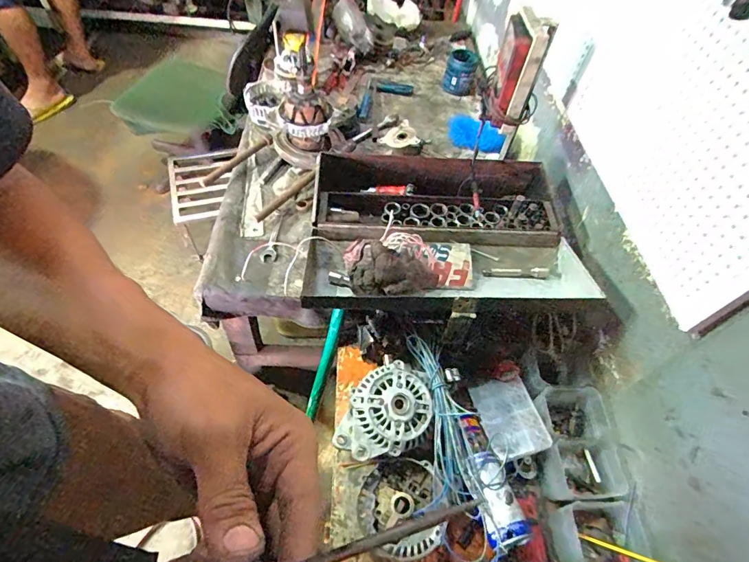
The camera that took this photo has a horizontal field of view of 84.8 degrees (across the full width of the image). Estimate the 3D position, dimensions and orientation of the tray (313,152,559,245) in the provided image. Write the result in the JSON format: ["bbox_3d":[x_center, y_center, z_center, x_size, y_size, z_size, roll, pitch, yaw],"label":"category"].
[{"bbox_3d":[0.120,-0.170,0.858,0.479,0.073,0.261,3,55,-3],"label":"tray"}]

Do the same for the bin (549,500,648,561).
[{"bbox_3d":[0.343,0.393,0.634,0.114,0.078,0.091,5,55,-2],"label":"bin"}]

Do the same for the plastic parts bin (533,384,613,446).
[{"bbox_3d":[0.345,0.248,0.740,0.115,0.074,0.103,1,55,-4],"label":"plastic parts bin"}]

